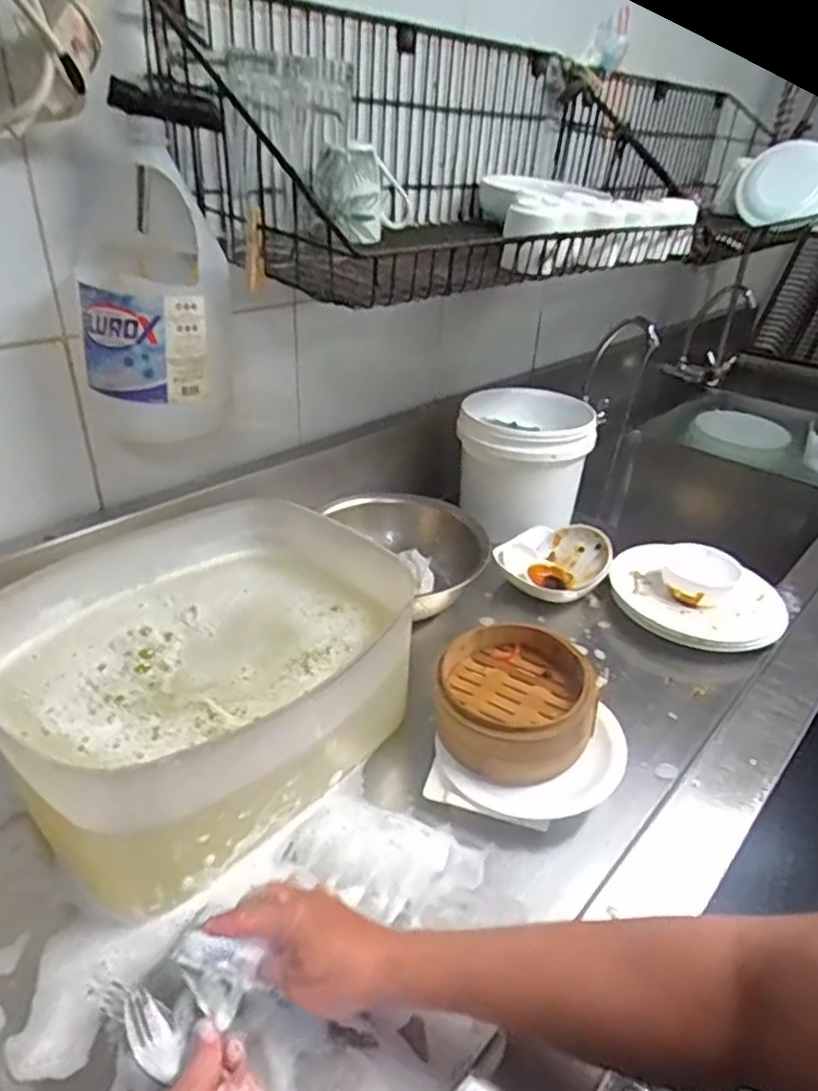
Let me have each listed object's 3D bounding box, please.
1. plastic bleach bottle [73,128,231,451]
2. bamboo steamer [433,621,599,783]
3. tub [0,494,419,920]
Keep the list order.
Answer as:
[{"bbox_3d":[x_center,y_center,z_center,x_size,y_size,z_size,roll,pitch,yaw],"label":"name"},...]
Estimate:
[{"bbox_3d":[-0.250,-0.232,0.650,0.139,0.279,0.120,-10,34,-20],"label":"plastic bleach bottle"},{"bbox_3d":[0.110,0.157,0.684,0.155,0.073,0.150,3,32,-2],"label":"bamboo steamer"},{"bbox_3d":[-0.205,0.135,0.672,0.319,0.194,0.371,21,36,25],"label":"tub"}]

